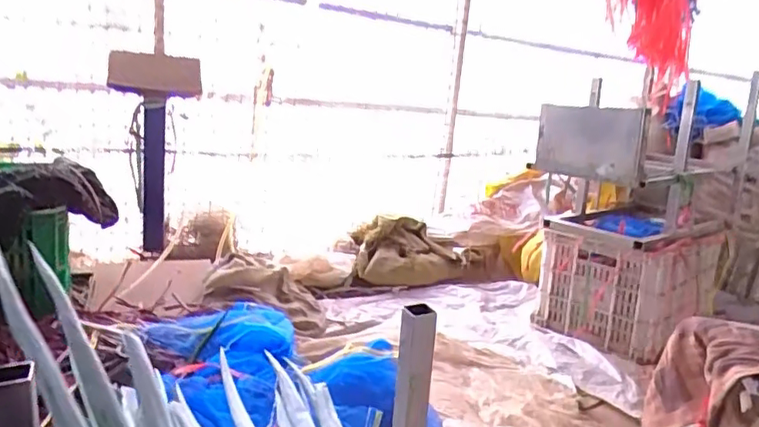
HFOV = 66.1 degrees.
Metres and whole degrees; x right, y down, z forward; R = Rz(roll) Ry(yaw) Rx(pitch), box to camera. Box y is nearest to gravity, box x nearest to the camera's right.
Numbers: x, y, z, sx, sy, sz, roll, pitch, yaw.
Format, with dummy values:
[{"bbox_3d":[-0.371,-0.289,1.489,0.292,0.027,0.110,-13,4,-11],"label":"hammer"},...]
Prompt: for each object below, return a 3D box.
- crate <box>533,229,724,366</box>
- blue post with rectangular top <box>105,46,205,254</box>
[{"bbox_3d":[0.768,0.186,1.788,0.391,0.308,0.494,19,19,41],"label":"crate"},{"bbox_3d":[-0.600,-0.157,1.580,0.221,0.524,0.069,5,14,-3],"label":"blue post with rectangular top"}]

